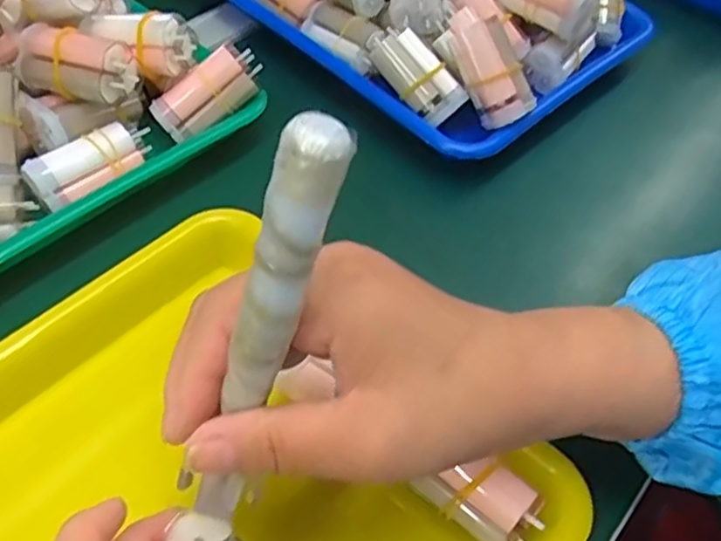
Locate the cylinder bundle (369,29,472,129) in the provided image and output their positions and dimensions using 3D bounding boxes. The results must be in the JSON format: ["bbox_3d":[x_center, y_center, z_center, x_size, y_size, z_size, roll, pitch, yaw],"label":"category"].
[{"bbox_3d":[0.034,-0.130,0.453,0.073,0.026,0.035,47,59,3],"label":"cylinder bundle"}]

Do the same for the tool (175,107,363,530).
[{"bbox_3d":[-0.031,0.024,0.204,0.015,0.151,0.015,39,39,23],"label":"tool"}]

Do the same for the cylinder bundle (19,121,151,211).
[{"bbox_3d":[-0.154,-0.061,0.401,0.072,0.027,0.023,-35,62,-28],"label":"cylinder bundle"}]

